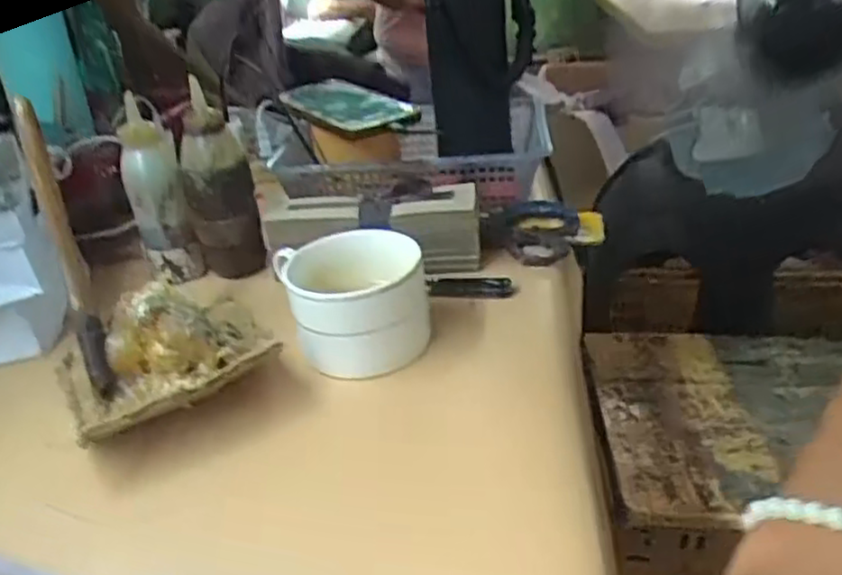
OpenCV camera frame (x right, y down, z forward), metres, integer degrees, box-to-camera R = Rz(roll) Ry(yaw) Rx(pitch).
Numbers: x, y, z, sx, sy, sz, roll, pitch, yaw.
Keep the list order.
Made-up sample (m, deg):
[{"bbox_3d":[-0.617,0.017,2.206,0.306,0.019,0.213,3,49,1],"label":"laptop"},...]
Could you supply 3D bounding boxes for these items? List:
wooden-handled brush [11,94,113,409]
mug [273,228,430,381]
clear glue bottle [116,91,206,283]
[{"bbox_3d":[-0.197,-0.021,0.394,0.013,0.166,0.022,-17,-3,-19],"label":"wooden-handled brush"},{"bbox_3d":[-0.043,0.007,0.453,0.084,0.063,0.090,-13,30,-12],"label":"mug"},{"bbox_3d":[-0.198,-0.069,0.533,0.037,0.133,0.032,-21,33,-25],"label":"clear glue bottle"}]

